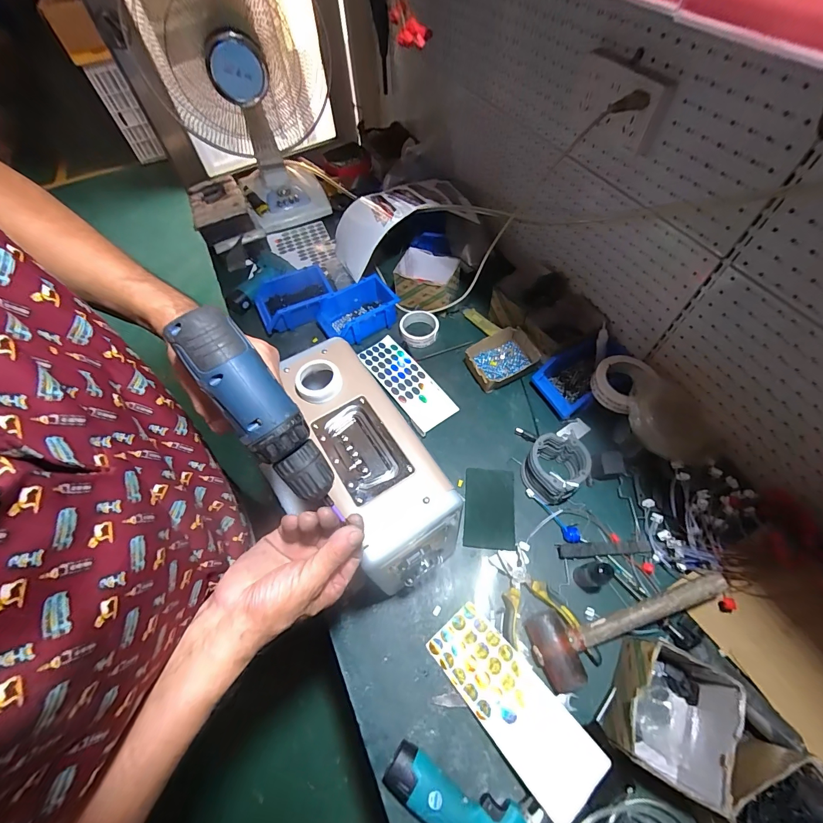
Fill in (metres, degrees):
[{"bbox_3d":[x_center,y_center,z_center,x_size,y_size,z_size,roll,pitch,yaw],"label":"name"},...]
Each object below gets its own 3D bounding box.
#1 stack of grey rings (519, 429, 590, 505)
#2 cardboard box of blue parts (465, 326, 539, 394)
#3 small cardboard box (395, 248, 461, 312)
[{"bbox_3d":[0.262,0.099,0.675,0.101,0.068,0.110,40,68,23],"label":"stack of grey rings"},{"bbox_3d":[0.199,-0.111,0.826,0.140,0.065,0.110,-24,61,-13],"label":"cardboard box of blue parts"},{"bbox_3d":[0.040,-0.325,0.921,0.146,0.080,0.118,14,60,10],"label":"small cardboard box"}]

